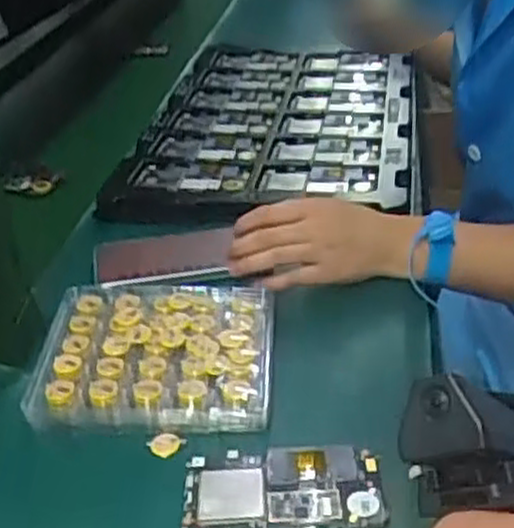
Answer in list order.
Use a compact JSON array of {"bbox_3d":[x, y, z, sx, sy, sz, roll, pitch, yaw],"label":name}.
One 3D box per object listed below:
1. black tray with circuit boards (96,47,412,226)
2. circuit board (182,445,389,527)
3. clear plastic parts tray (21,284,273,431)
[{"bbox_3d":[0.031,-0.193,1.031,0.350,0.037,0.551,0,32,11],"label":"black tray with circuit boards"},{"bbox_3d":[0.017,0.143,0.507,0.124,0.010,0.062,-4,32,5],"label":"circuit board"},{"bbox_3d":[-0.079,0.063,0.616,0.177,0.032,0.144,-4,32,4],"label":"clear plastic parts tray"}]

